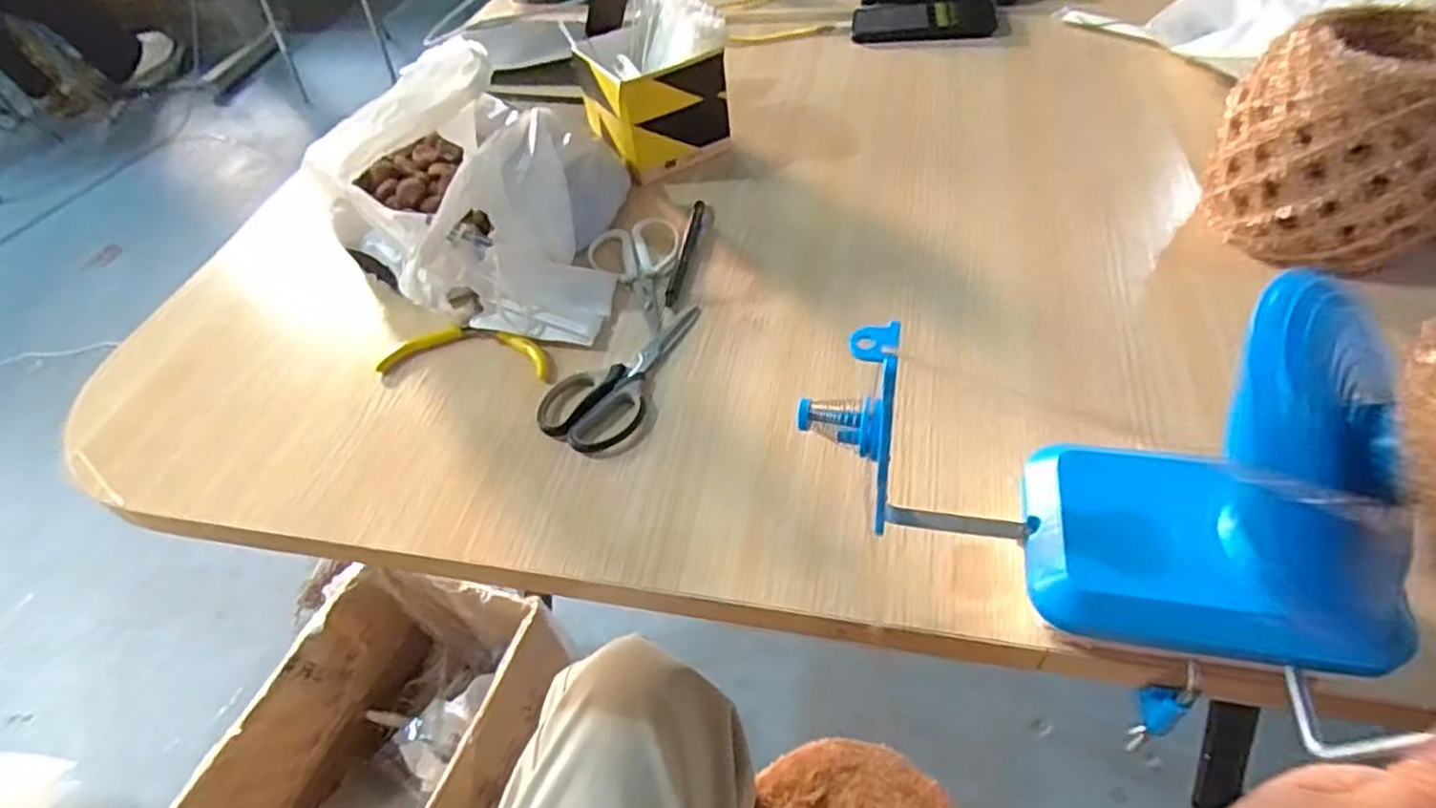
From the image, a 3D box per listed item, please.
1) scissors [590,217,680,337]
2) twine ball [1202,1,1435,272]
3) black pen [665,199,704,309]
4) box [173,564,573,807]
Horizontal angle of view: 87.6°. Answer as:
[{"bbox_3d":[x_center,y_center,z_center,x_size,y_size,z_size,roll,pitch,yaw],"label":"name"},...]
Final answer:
[{"bbox_3d":[-0.065,-0.107,0.605,0.073,0.008,0.138,-10,47,-3],"label":"scissors"},{"bbox_3d":[0.426,-0.175,0.505,0.143,0.130,0.126,30,57,29],"label":"twine ball"},{"bbox_3d":[-0.025,-0.127,0.619,0.012,0.006,0.134,4,48,10],"label":"black pen"},{"bbox_3d":[-0.389,0.443,0.864,0.288,0.213,0.447,12,52,18],"label":"box"}]

